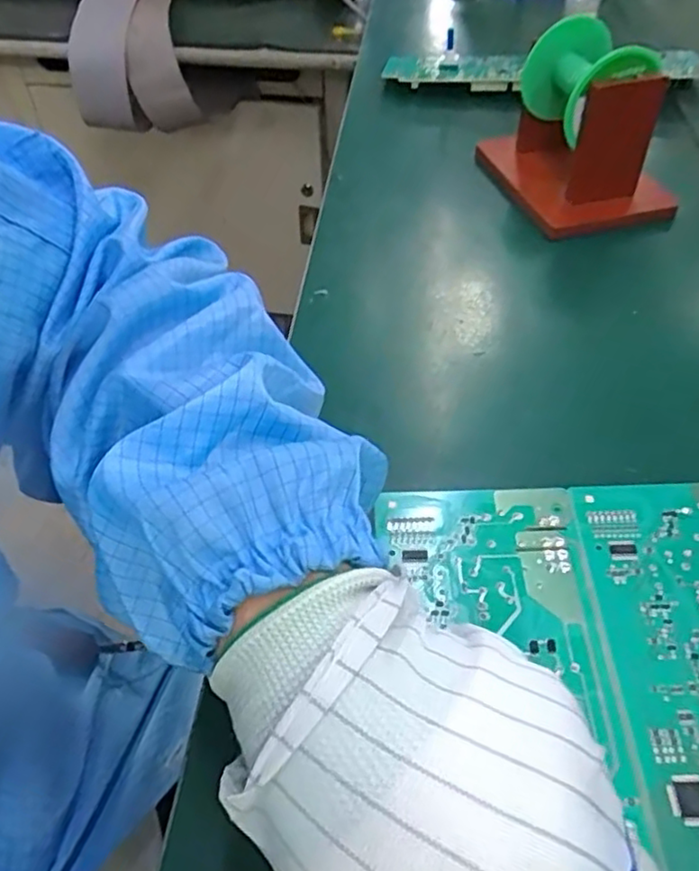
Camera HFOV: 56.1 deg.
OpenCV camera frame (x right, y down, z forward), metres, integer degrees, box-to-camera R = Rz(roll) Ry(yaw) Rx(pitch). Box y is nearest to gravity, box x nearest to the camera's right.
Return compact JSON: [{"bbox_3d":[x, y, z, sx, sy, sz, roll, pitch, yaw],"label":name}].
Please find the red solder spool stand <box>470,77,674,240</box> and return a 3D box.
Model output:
[{"bbox_3d":[0.163,-0.215,0.475,0.088,0.093,0.143,-13,46,-14],"label":"red solder spool stand"}]

